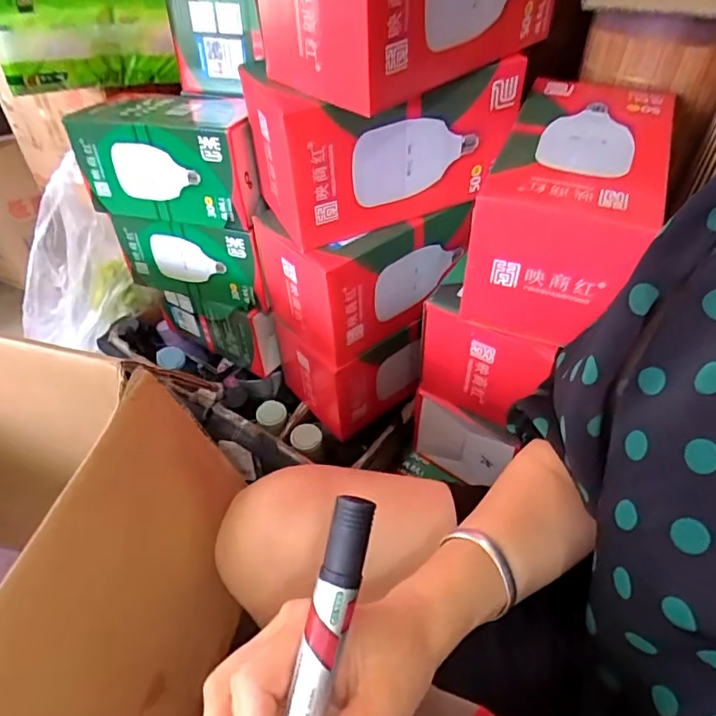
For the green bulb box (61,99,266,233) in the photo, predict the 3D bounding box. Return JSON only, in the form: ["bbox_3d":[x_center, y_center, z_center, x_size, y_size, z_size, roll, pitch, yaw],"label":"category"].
[{"bbox_3d":[-0.197,-0.223,0.590,0.201,0.103,0.104,12,46,10],"label":"green bulb box"}]

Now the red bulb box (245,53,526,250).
[{"bbox_3d":[0.019,-0.209,0.517,0.224,0.125,0.132,-24,50,-24],"label":"red bulb box"}]

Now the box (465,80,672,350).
[{"bbox_3d":[0.192,-0.141,0.490,0.122,0.126,0.239,18,47,15],"label":"box"}]

